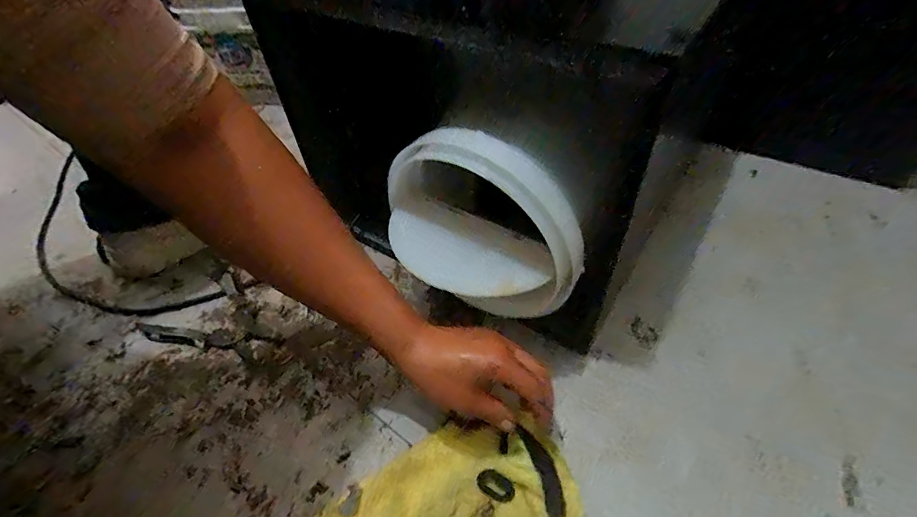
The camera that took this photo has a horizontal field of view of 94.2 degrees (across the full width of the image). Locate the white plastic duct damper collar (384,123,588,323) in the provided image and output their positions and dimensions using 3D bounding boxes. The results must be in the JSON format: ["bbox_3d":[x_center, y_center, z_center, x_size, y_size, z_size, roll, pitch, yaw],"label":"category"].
[{"bbox_3d":[0.017,-0.029,0.379,0.197,0.174,0.048,27,54,26],"label":"white plastic duct damper collar"}]

